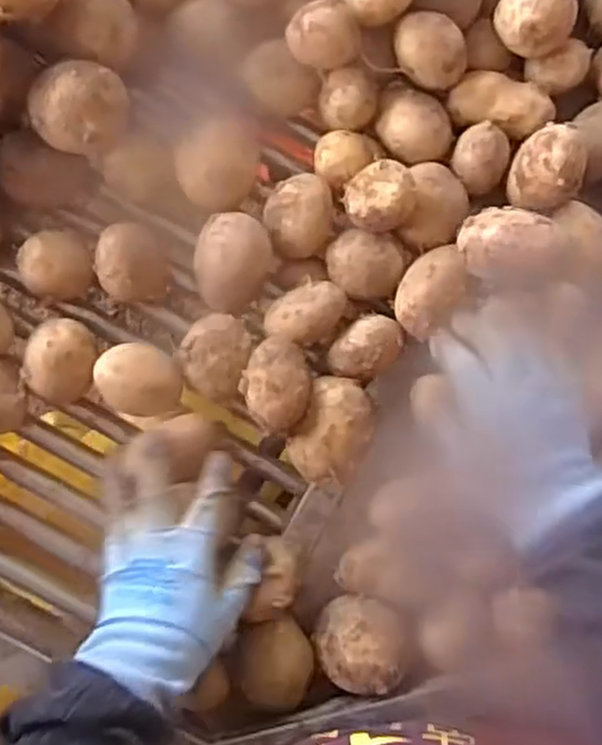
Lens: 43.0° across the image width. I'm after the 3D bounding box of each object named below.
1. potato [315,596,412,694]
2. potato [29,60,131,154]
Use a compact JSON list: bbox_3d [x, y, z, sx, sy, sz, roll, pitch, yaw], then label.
[{"bbox_3d":[0.045,0.195,0.552,0.063,0.042,0.064,1,83,-5],"label":"potato"},{"bbox_3d":[-0.152,-0.179,0.529,0.064,0.055,0.050,0,83,-5],"label":"potato"}]

